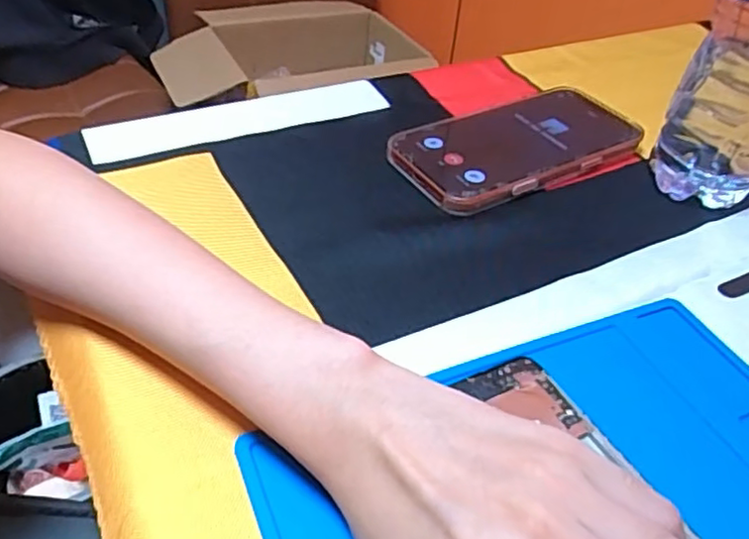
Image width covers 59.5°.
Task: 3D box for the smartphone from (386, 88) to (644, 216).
[{"bbox_3d":[0.093,-0.082,0.428,0.161,0.015,0.084,-20,47,-25],"label":"smartphone"}]

